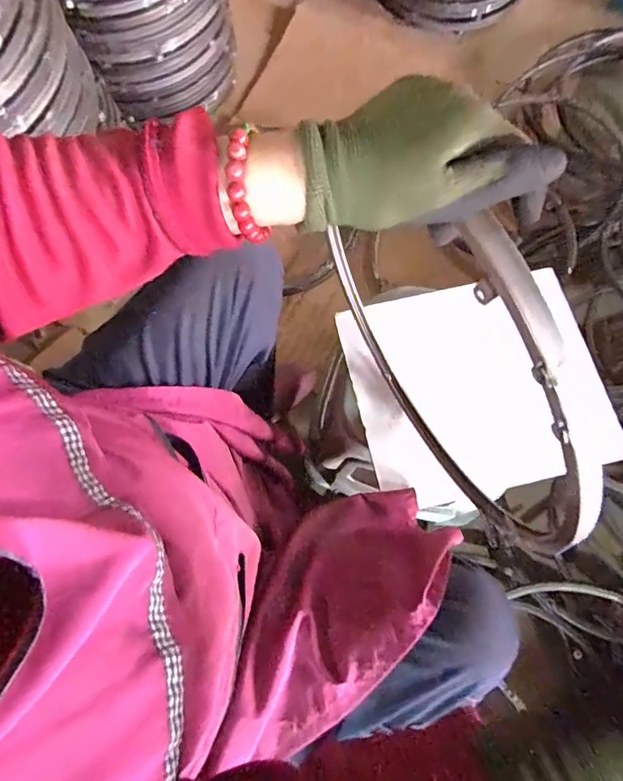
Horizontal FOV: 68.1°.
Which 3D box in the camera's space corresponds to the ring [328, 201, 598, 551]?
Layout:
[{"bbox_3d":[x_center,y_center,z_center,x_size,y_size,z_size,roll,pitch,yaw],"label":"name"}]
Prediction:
[{"bbox_3d":[0.109,-0.032,0.419,0.040,0.372,0.319,-21,92,-4],"label":"ring"}]

